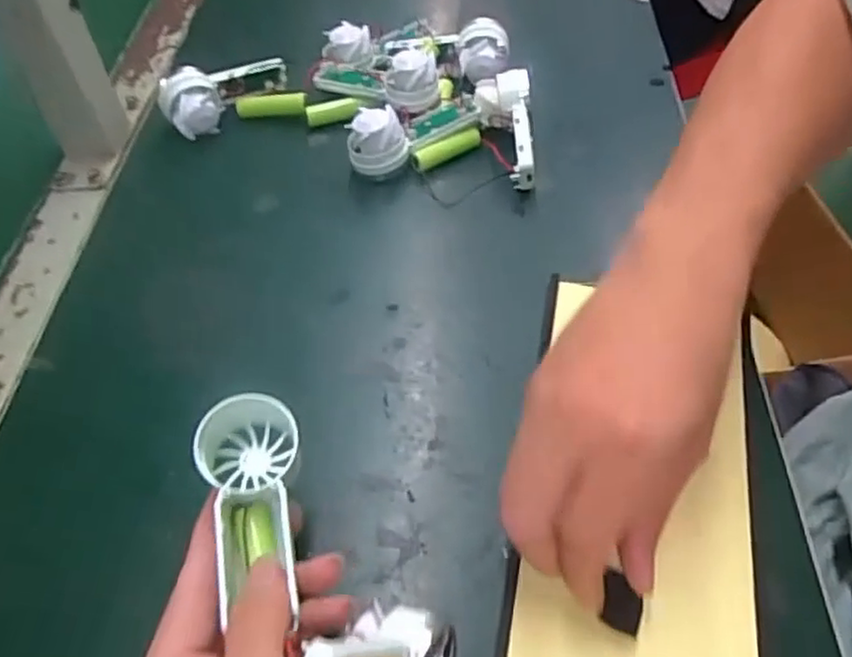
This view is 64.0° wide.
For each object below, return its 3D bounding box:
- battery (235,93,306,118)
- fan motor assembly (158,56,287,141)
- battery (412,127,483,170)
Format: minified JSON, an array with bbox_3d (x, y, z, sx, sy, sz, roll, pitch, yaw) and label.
[{"bbox_3d":[-0.115,-0.165,0.505,0.052,0.017,0.012,3,54,5],"label":"battery"},{"bbox_3d":[-0.144,-0.171,0.494,0.092,0.041,0.044,-18,55,-11],"label":"fan motor assembly"},{"bbox_3d":[0.016,-0.124,0.473,0.054,0.014,0.011,-27,57,-16],"label":"battery"}]

